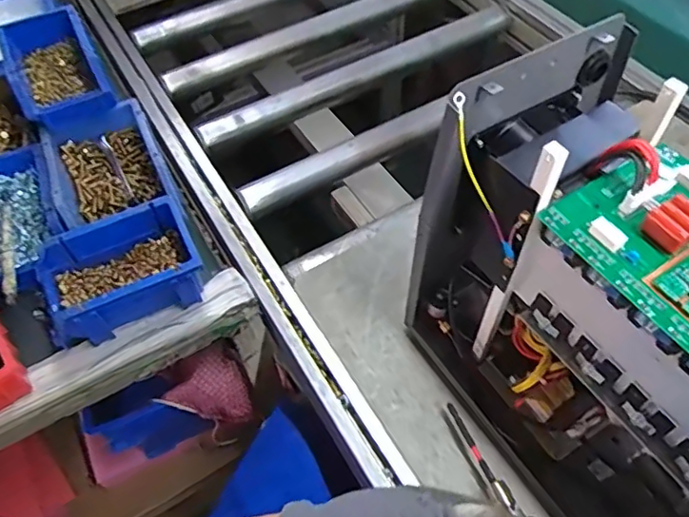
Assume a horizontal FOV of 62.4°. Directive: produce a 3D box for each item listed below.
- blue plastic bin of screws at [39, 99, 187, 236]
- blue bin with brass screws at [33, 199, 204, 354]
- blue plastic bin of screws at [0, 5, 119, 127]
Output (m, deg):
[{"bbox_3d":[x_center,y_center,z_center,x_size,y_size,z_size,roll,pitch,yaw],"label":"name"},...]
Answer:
[{"bbox_3d":[-0.276,-0.097,0.672,0.126,0.057,0.178,-22,57,-13],"label":"blue plastic bin of screws"},{"bbox_3d":[-0.237,0.018,0.601,0.163,0.074,0.108,-20,56,-12],"label":"blue bin with brass screws"},{"bbox_3d":[-0.362,-0.239,0.710,0.105,0.061,0.168,-27,58,-16],"label":"blue plastic bin of screws"}]

